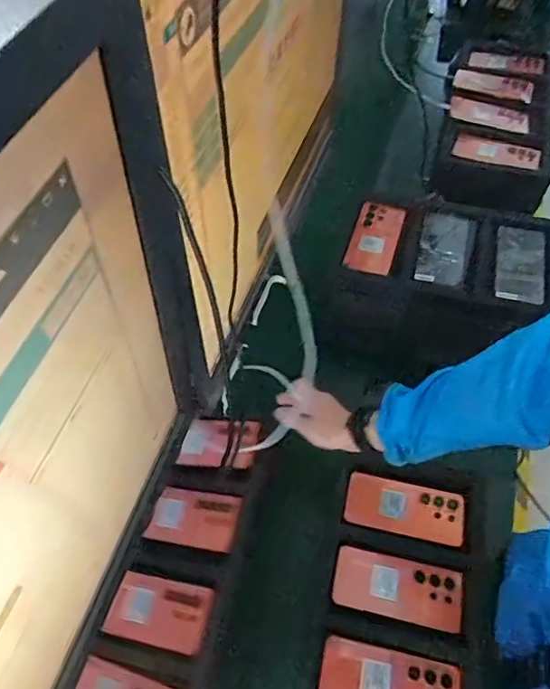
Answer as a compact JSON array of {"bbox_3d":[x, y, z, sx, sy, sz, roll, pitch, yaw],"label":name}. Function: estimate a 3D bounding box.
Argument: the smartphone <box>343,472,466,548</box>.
[{"bbox_3d":[0.189,0.235,0.747,0.165,0.012,0.076,11,57,11],"label":"smartphone"}]

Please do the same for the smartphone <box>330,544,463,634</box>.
[{"bbox_3d":[0.164,0.327,0.694,0.165,0.009,0.075,10,57,10],"label":"smartphone"}]

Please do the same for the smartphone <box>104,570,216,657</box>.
[{"bbox_3d":[-0.151,0.346,0.669,0.125,0.016,0.076,9,57,10],"label":"smartphone"}]

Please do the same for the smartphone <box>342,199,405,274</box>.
[{"bbox_3d":[0.168,-0.181,0.851,0.076,0.016,0.153,12,59,16],"label":"smartphone"}]

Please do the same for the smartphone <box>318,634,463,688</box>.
[{"bbox_3d":[0.142,0.422,0.637,0.168,0.007,0.078,10,57,10],"label":"smartphone"}]

